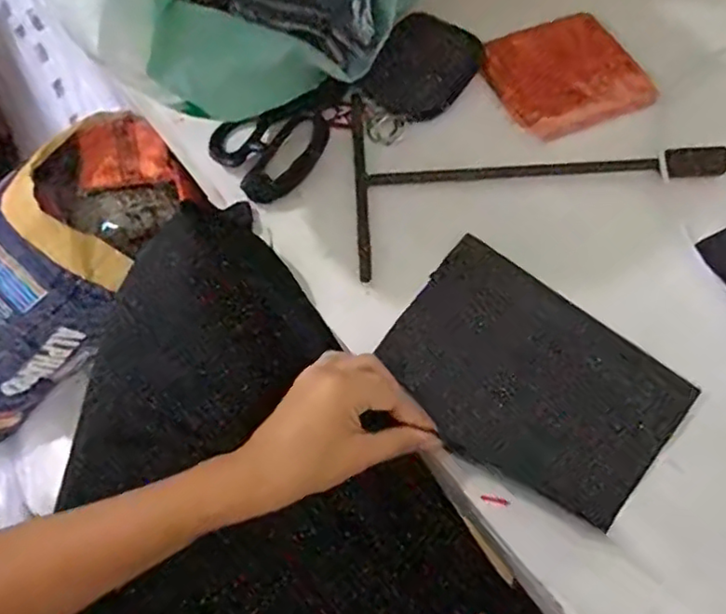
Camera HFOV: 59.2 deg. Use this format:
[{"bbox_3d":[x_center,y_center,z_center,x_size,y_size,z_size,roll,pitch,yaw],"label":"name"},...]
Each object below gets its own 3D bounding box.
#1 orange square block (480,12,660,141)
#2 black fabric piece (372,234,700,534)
[{"bbox_3d":[0.177,-0.206,0.565,0.130,0.010,0.119,-24,66,-9],"label":"orange square block"},{"bbox_3d":[0.114,0.049,0.448,0.190,0.012,0.135,35,70,17],"label":"black fabric piece"}]

